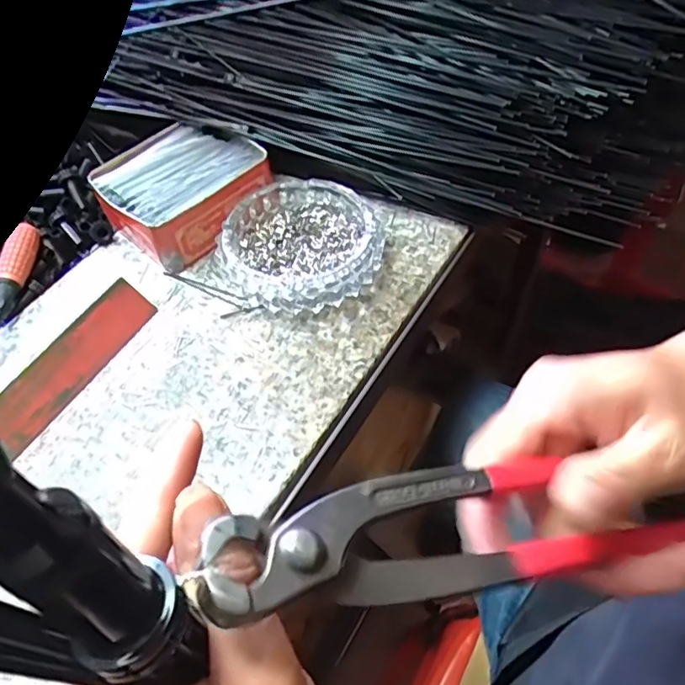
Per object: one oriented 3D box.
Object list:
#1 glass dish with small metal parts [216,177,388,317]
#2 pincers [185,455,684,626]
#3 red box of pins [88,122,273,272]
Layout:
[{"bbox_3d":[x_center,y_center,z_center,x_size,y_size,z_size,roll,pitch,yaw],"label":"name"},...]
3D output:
[{"bbox_3d":[-0.031,-0.074,0.431,0.116,0.032,0.117,-2,54,2],"label":"glass dish with small metal parts"},{"bbox_3d":[0.050,0.053,0.173,0.186,0.010,0.036,4,50,-24],"label":"pincers"},{"bbox_3d":[-0.134,-0.126,0.466,0.106,0.048,0.118,36,63,25],"label":"red box of pins"}]

